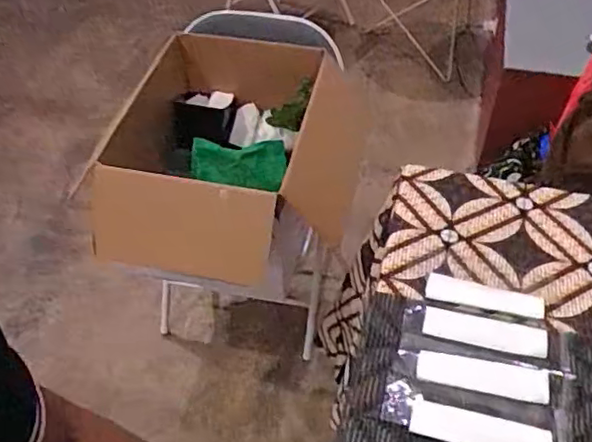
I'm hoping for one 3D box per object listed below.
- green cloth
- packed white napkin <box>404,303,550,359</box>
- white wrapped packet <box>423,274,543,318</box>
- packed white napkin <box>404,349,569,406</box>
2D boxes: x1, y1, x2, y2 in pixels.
[{"bbox_3d":[-0.137,-0.141,1.491,0.245,0.112,0.045,6,13,22],"label":"green cloth"},{"bbox_3d":[0.236,0.142,0.810,0.179,0.006,0.053,9,47,8],"label":"packed white napkin"},{"bbox_3d":[0.259,0.103,0.851,0.153,0.016,0.046,12,48,10],"label":"white wrapped packet"},{"bbox_3d":[0.231,0.190,0.764,0.198,0.006,0.055,11,47,9],"label":"packed white napkin"}]

